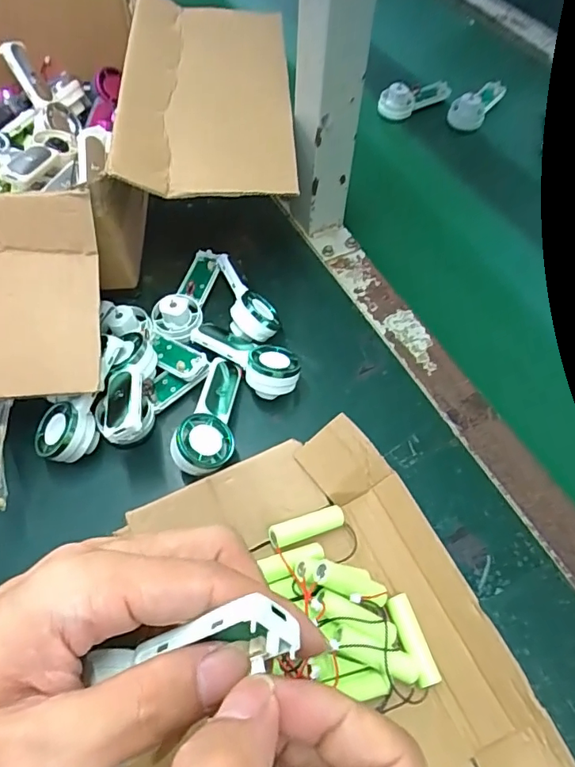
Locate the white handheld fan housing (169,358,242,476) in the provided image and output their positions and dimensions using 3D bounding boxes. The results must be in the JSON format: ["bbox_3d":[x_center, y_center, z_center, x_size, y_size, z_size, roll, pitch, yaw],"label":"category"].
[{"bbox_3d":[-0.054,0.023,0.367,0.038,0.019,0.098,8,46,2],"label":"white handheld fan housing"}]

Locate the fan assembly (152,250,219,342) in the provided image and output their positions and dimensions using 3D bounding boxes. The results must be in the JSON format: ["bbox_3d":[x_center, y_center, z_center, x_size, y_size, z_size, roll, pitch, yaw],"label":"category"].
[{"bbox_3d":[-0.083,-0.077,0.428,0.036,0.023,0.090,12,59,5],"label":"fan assembly"}]

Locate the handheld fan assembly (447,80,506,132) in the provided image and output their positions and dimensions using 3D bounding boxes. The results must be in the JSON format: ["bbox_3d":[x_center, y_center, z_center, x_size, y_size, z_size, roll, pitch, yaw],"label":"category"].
[{"bbox_3d":[0.215,-0.321,0.576,0.038,0.036,0.087,31,62,15],"label":"handheld fan assembly"}]

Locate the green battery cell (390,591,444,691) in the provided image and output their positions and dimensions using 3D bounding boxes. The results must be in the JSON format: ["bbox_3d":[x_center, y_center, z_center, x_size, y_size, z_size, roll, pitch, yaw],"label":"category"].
[{"bbox_3d":[0.073,0.148,0.298,0.016,0.014,0.048,-13,60,-10],"label":"green battery cell"}]

